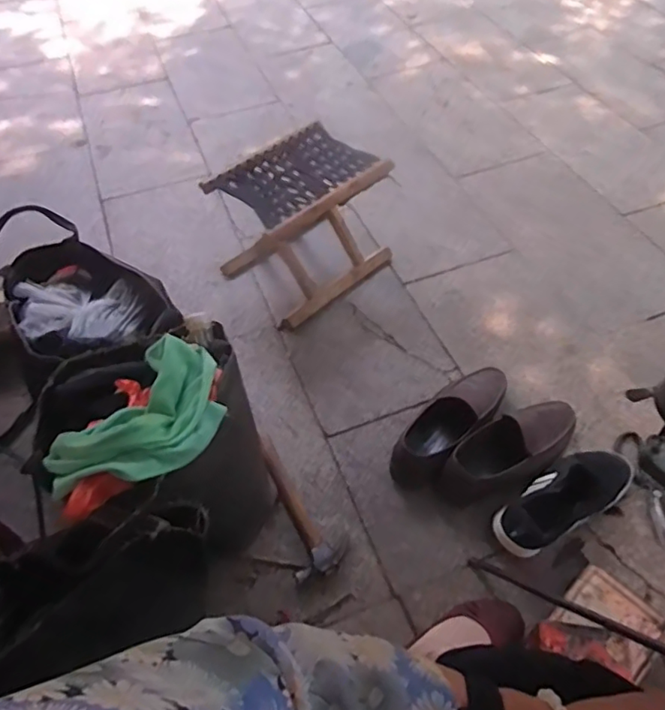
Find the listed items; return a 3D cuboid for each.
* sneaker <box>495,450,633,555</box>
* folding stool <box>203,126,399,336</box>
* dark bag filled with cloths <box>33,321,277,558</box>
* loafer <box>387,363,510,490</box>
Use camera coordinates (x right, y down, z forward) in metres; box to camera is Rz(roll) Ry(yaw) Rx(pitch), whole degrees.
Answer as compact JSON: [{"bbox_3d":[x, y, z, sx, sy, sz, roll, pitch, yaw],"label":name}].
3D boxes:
[{"bbox_3d":[0.359,0.218,0.870,0.250,0.093,0.095,-27,56,-15],"label":"sneaker"},{"bbox_3d":[-0.061,-0.275,1.179,0.297,0.244,0.261,-34,60,-21],"label":"folding stool"},{"bbox_3d":[-0.253,0.134,0.834,0.277,0.258,0.289,-15,55,-9],"label":"dark bag filled with cloths"},{"bbox_3d":[0.206,0.117,0.975,0.277,0.071,0.096,-40,61,-23],"label":"loafer"}]

